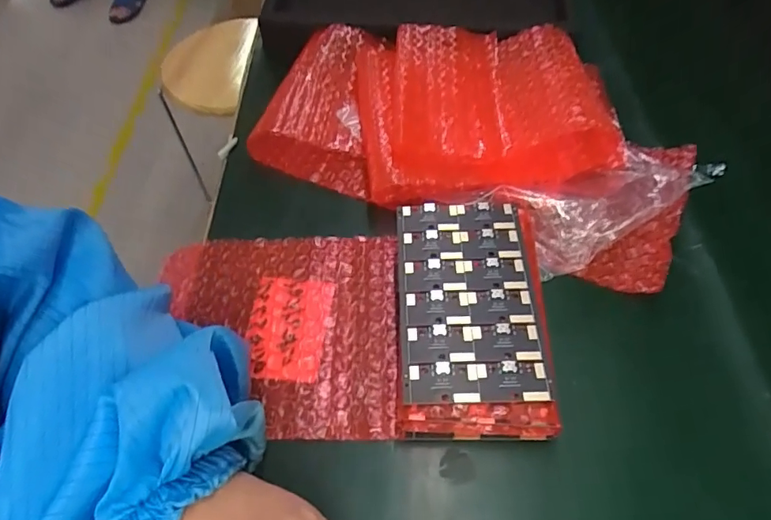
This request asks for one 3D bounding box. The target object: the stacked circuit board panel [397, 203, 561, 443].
[{"bbox_3d":[0.050,0.032,0.303,0.085,0.034,0.142,1,55,2],"label":"stacked circuit board panel"}]

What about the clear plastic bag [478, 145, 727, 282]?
[{"bbox_3d":[0.155,-0.045,0.352,0.148,0.033,0.065,-24,58,-15],"label":"clear plastic bag"}]

